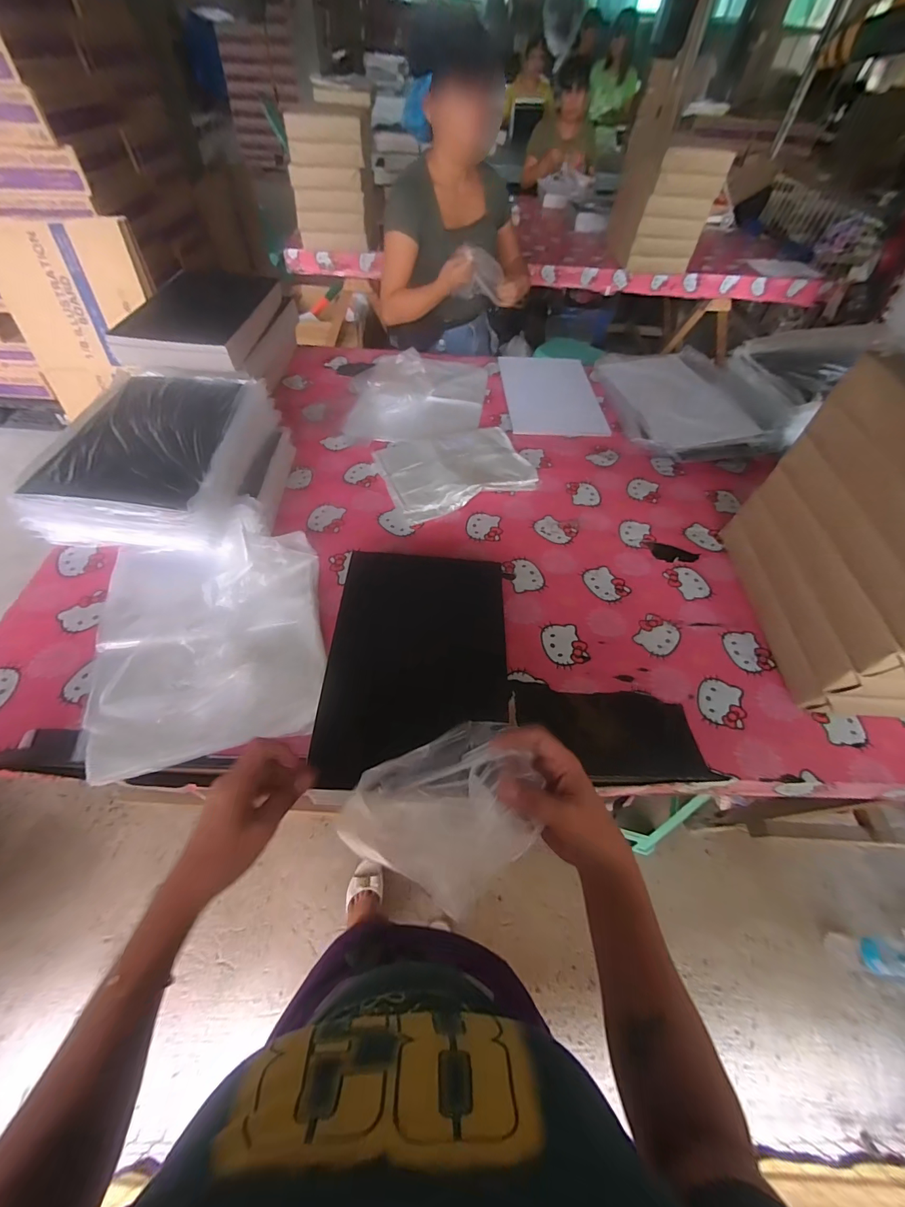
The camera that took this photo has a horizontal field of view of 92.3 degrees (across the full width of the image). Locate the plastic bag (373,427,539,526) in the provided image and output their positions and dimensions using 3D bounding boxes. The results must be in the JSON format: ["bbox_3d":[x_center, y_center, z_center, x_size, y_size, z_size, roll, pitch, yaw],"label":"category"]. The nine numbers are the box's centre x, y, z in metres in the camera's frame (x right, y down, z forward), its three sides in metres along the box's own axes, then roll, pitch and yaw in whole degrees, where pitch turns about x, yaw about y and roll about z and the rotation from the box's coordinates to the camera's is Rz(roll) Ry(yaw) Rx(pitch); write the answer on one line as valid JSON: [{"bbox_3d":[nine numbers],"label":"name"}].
[{"bbox_3d":[0.010,-0.304,0.968,0.328,0.036,0.254,-15,56,-15],"label":"plastic bag"}]

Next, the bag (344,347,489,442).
[{"bbox_3d":[-0.084,-0.547,1.135,0.340,0.048,0.380,4,54,-1],"label":"bag"}]

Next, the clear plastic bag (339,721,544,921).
[{"bbox_3d":[-0.012,0.194,0.394,0.158,0.061,0.134,-17,58,-17],"label":"clear plastic bag"}]

